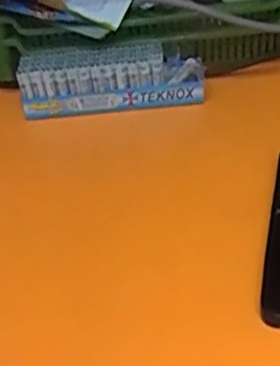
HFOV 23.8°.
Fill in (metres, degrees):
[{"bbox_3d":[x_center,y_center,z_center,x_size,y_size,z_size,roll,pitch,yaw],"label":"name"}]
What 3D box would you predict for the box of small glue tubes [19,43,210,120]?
[{"bbox_3d":[-0.023,-0.091,0.562,0.156,0.050,0.042,-7,36,-4],"label":"box of small glue tubes"}]

